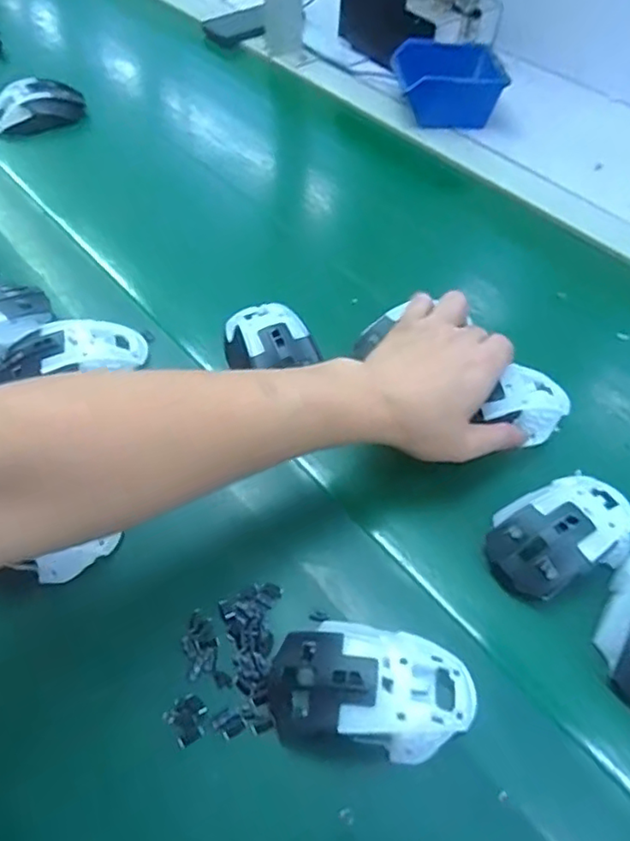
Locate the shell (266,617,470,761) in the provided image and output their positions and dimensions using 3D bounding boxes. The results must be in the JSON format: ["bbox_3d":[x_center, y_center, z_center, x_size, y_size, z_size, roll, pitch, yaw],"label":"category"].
[{"bbox_3d":[0.032,0.153,0.350,0.115,0.035,0.065,7,53,5],"label":"shell"}]

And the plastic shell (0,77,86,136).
[{"bbox_3d":[-0.338,-0.379,0.737,0.116,0.041,0.050,-25,57,-18],"label":"plastic shell"}]

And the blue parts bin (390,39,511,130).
[{"bbox_3d":[0.163,-0.409,0.741,0.123,0.061,0.110,-5,53,-4],"label":"blue parts bin"}]

